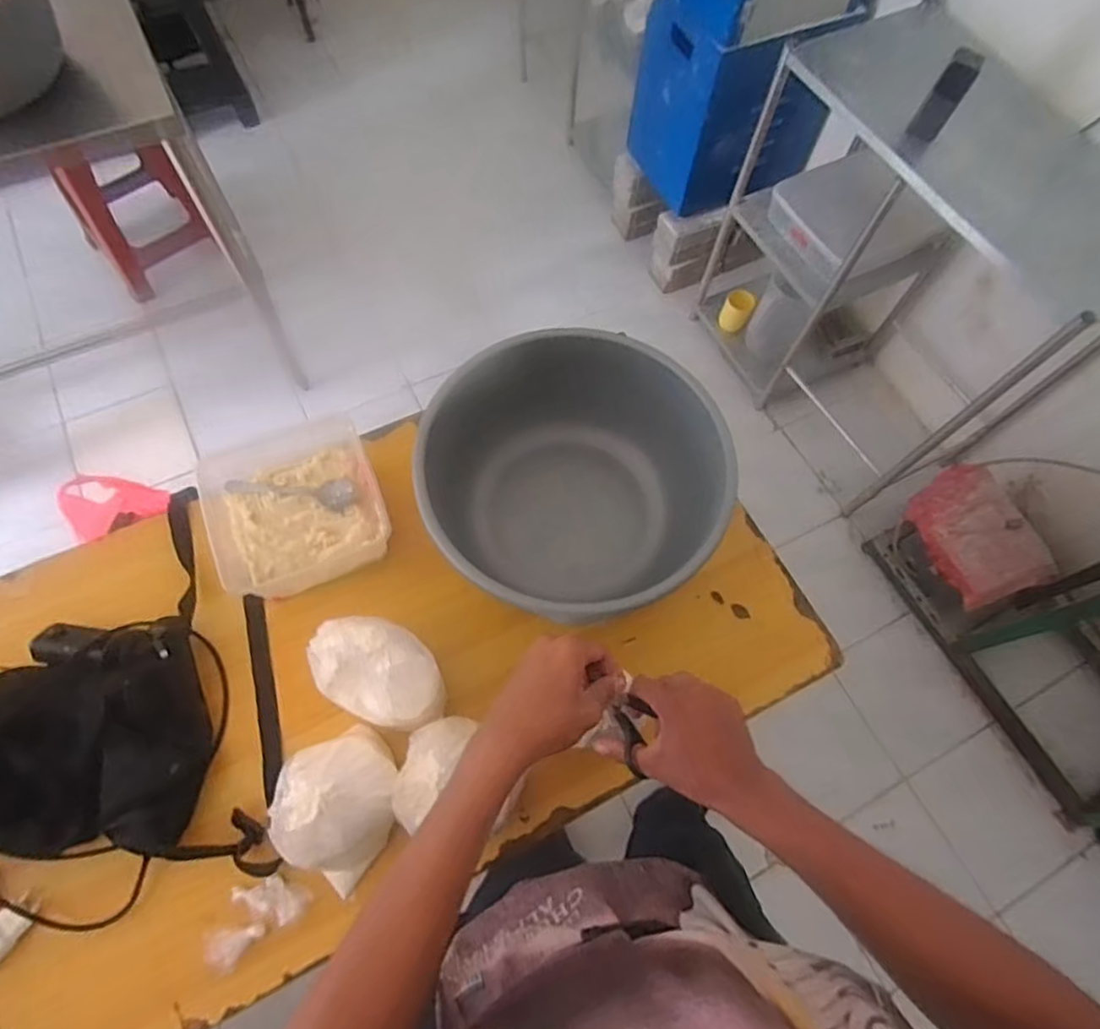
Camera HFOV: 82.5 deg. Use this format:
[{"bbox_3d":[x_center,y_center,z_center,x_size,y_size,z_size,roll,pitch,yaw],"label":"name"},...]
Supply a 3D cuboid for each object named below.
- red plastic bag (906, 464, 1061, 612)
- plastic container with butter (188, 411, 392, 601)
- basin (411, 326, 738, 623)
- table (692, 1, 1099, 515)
[{"bbox_3d":[0.993,0.043,1.465,0.171,0.135,0.316,-18,69,-10],"label":"red plastic bag"},{"bbox_3d":[-0.333,-0.013,0.815,0.214,0.066,0.202,-20,69,-11],"label":"plastic container with butter"},{"bbox_3d":[0.027,-0.034,0.792,0.351,0.148,0.346,1,67,-2],"label":"basin"},{"bbox_3d":[0.803,-0.592,1.506,0.478,0.811,0.869,-27,70,-13],"label":"table"}]

